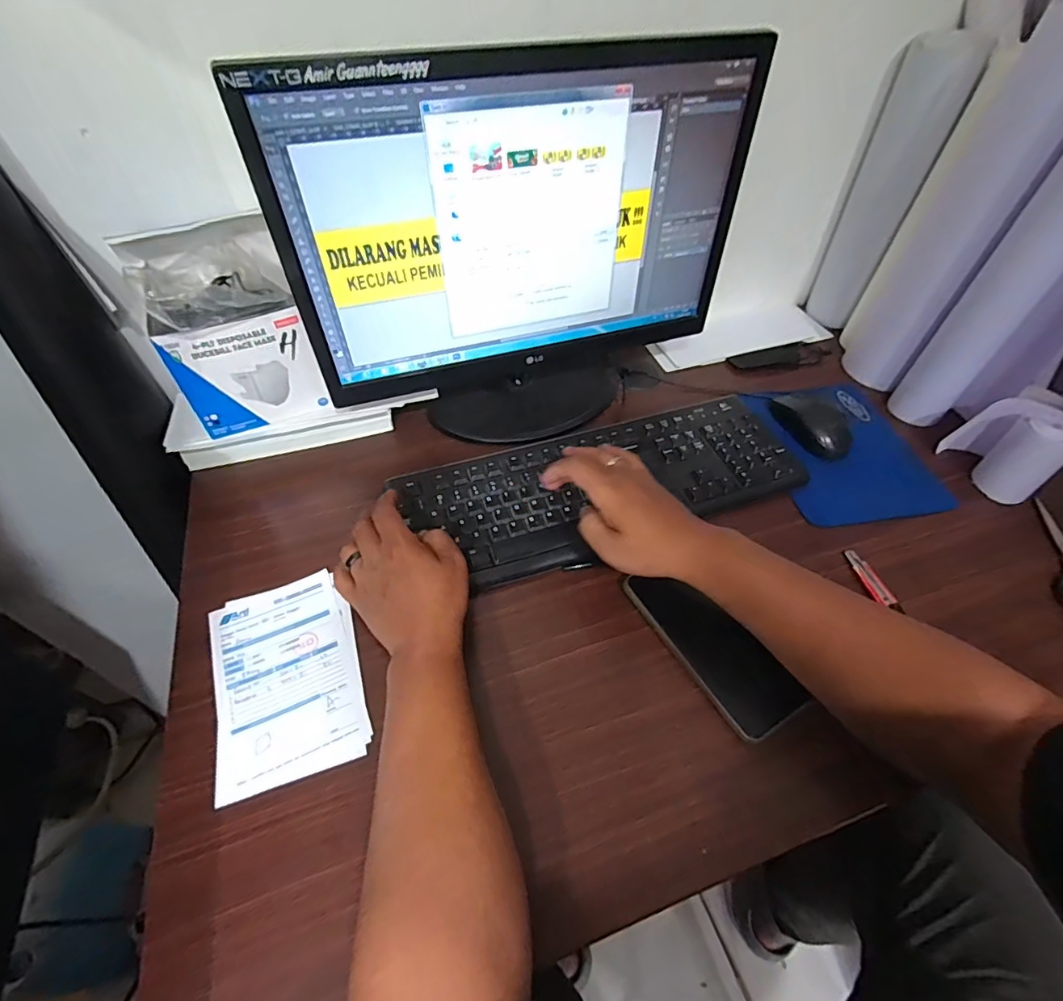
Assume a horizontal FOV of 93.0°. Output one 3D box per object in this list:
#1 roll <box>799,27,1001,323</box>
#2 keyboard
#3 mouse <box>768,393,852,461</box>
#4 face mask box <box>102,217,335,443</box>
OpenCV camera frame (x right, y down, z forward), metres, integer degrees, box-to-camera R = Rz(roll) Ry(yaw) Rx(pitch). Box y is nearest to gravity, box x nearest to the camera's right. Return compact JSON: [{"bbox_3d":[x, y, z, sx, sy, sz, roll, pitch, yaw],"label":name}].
[{"bbox_3d":[0.448,-0.394,0.665,0.083,0.315,0.072,24,55,17],"label":"roll"},{"bbox_3d":[0.082,-0.021,0.545,0.413,0.017,0.155,-16,53,-13],"label":"keyboard"},{"bbox_3d":[0.337,-0.095,0.610,0.052,0.033,0.108,-25,56,-20],"label":"mouse"},{"bbox_3d":[-0.296,-0.162,0.501,0.117,0.168,0.091,-20,54,-16],"label":"face mask box"}]

